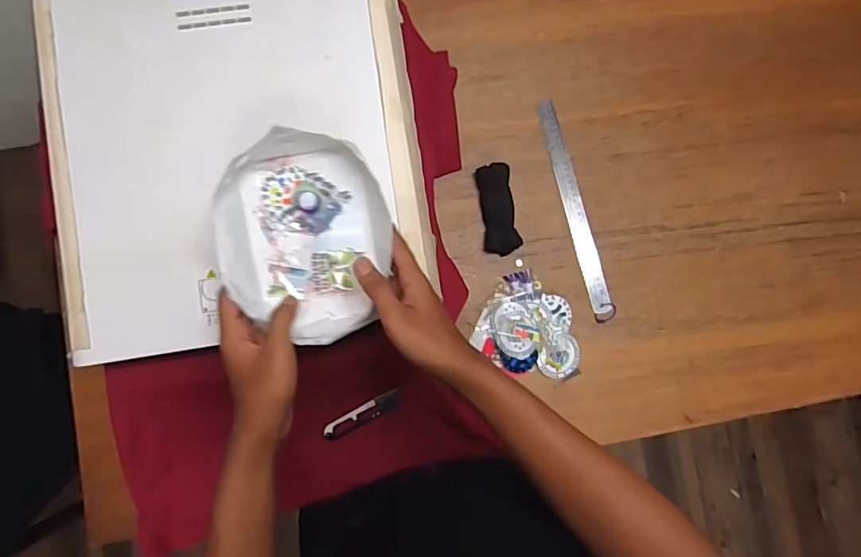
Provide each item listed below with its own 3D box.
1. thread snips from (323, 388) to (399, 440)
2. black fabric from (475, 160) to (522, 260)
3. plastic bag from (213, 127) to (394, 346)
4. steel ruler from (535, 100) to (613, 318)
[{"bbox_3d":[-0.094,0.189,0.703,0.113,0.014,0.024,-26,87,-5],"label":"thread snips"},{"bbox_3d":[0.099,-0.100,0.740,0.048,0.021,0.129,-6,85,-4],"label":"black fabric"},{"bbox_3d":[-0.120,-0.038,0.494,0.154,0.055,0.190,-5,87,1],"label":"plastic bag"},{"bbox_3d":[0.211,-0.105,0.745,0.028,0.005,0.321,-15,86,2],"label":"steel ruler"}]

